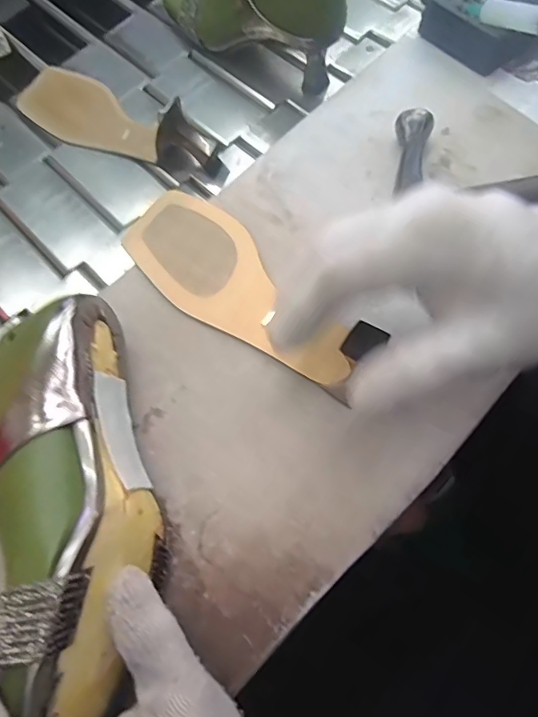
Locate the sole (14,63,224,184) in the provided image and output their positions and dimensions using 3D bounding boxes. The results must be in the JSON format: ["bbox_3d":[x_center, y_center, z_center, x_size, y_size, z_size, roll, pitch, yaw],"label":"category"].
[{"bbox_3d":[-0.149,-0.241,0.463,0.234,0.054,0.076,28,72,13],"label":"sole"}]

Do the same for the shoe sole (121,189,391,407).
[{"bbox_3d":[-0.020,-0.051,0.343,0.204,0.013,0.073,39,75,19],"label":"shoe sole"}]

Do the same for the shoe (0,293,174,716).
[{"bbox_3d":[-0.115,0.069,0.266,0.093,0.066,0.220,-19,58,-4],"label":"shoe"}]

